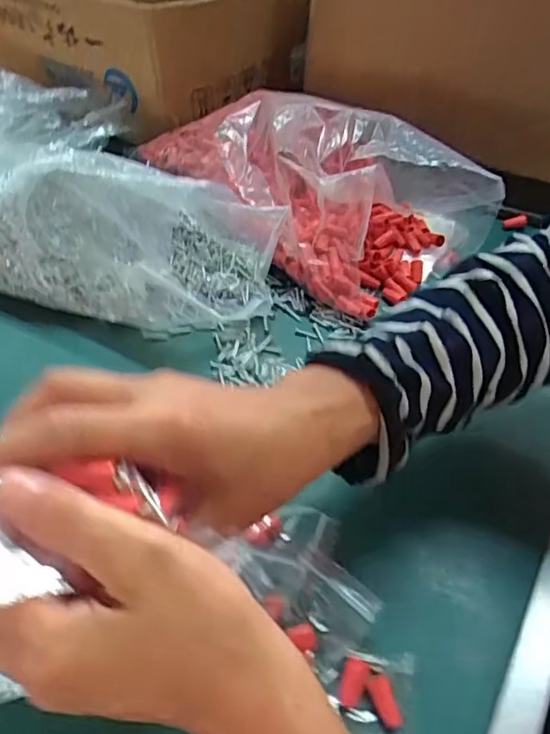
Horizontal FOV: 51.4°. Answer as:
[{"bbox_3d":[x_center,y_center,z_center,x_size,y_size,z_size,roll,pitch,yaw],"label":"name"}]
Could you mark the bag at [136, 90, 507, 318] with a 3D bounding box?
[{"bbox_3d":[0.038,-0.187,0.549,0.175,0.097,0.294,-31,55,-27],"label":"bag"}]

